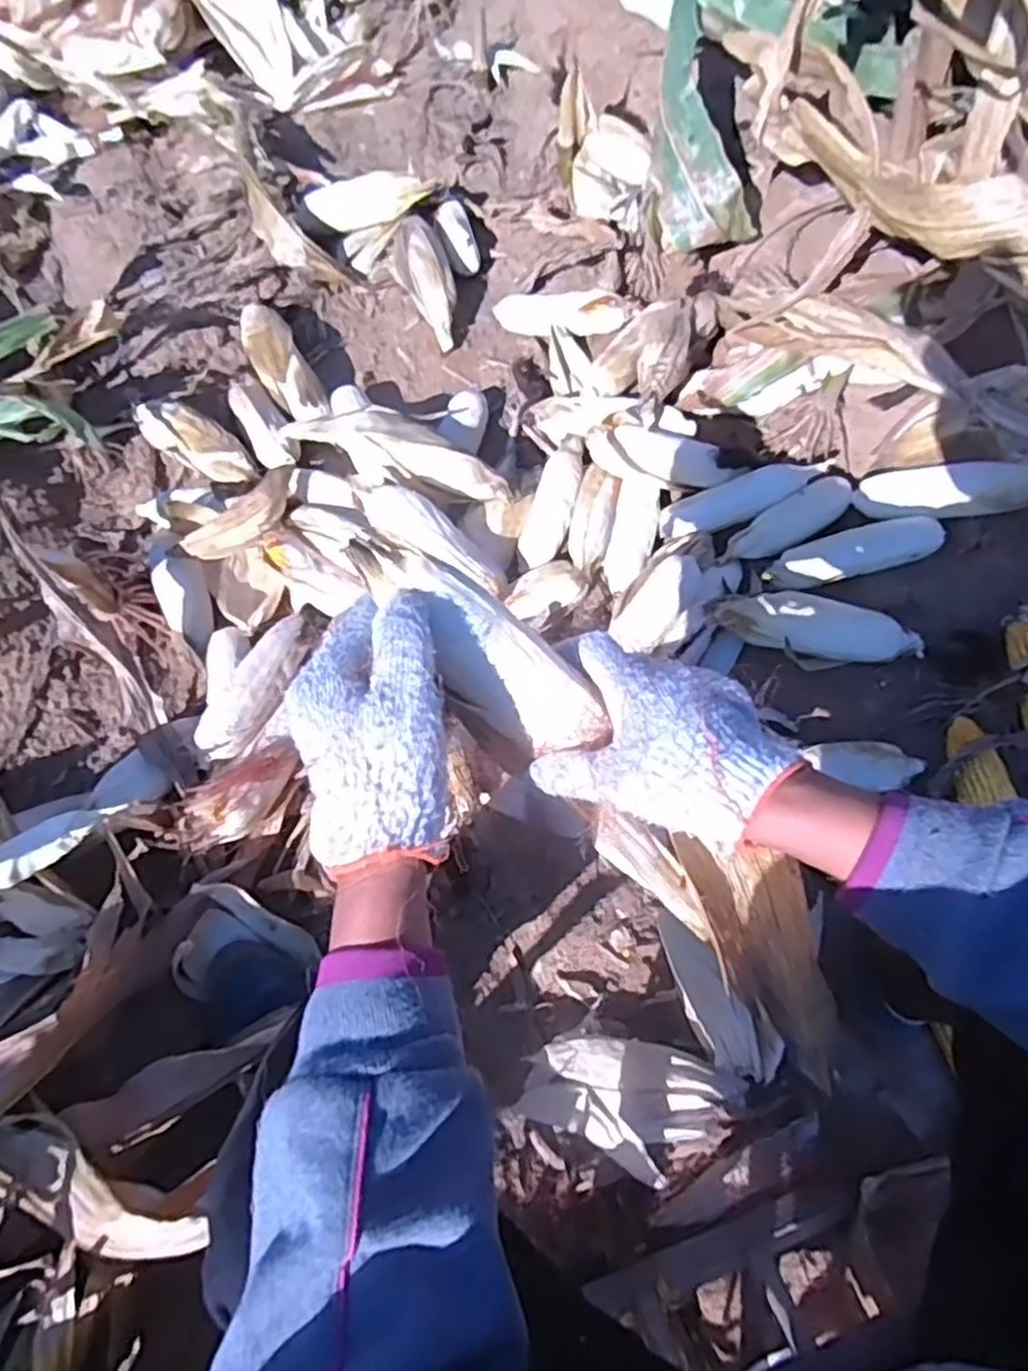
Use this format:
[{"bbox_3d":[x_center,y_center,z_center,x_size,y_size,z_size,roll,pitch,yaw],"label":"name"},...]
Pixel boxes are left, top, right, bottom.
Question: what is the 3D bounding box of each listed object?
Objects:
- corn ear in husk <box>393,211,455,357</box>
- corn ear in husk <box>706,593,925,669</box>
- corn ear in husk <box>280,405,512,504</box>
[{"bbox_3d":[-0.127,-0.600,1.096,0.077,0.059,0.217,-16,80,-6],"label":"corn ear in husk"},{"bbox_3d":[0.340,-0.059,0.835,0.228,0.056,0.060,11,67,7],"label":"corn ear in husk"},{"bbox_3d":[-0.141,-0.296,0.926,0.291,0.056,0.083,24,69,12],"label":"corn ear in husk"}]

